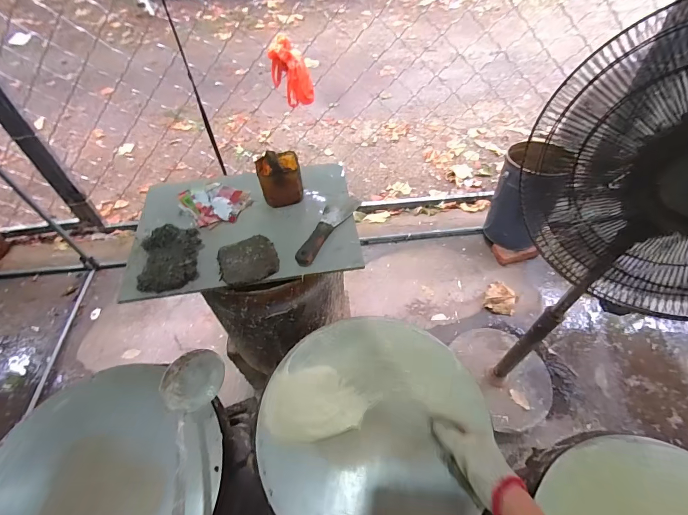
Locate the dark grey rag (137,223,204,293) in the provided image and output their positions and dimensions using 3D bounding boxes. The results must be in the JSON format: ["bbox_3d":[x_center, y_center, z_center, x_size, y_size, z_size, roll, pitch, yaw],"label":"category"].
[{"bbox_3d":[-0.354,-0.001,0.692,0.113,0.039,0.142,-5,50,-2],"label":"dark grey rag"}]

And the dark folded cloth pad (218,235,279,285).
[{"bbox_3d":[-0.193,0.005,0.683,0.114,0.025,0.094,-17,51,-12],"label":"dark folded cloth pad"}]

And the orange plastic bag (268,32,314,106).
[{"bbox_3d":[-0.242,-0.868,1.590,0.186,0.273,0.095,-2,52,0],"label":"orange plastic bag"}]

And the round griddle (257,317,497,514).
[{"bbox_3d":[0.044,0.274,0.573,0.363,0.043,0.368,-1,50,1],"label":"round griddle"}]

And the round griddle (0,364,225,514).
[{"bbox_3d":[-0.400,0.370,0.535,0.365,0.054,0.366,-1,50,1],"label":"round griddle"}]

